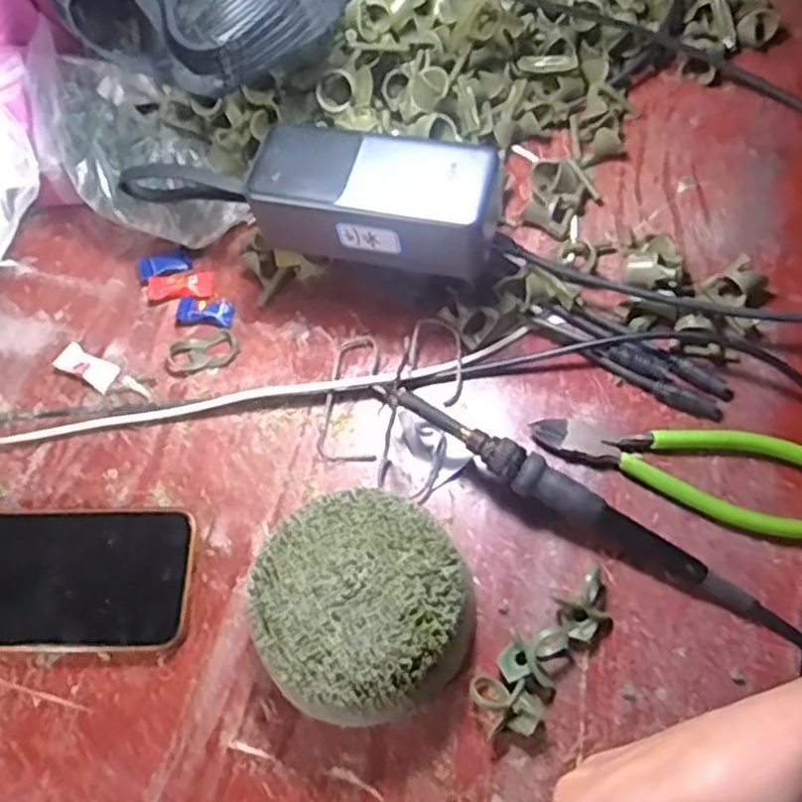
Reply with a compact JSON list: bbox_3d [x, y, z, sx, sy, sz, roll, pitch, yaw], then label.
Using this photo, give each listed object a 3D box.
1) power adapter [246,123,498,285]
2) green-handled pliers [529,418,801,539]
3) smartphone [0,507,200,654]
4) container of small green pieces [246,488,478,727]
[{"bbox_3d":[-0.014,-0.108,0.410,0.130,0.048,0.056,8,67,10],"label":"power adapter"},{"bbox_3d":[0.151,0.032,0.395,0.158,0.011,0.048,17,69,13],"label":"green-handled pliers"},{"bbox_3d":[-0.192,0.096,0.408,0.158,0.015,0.075,-1,66,6],"label":"smartphone"},{"bbox_3d":[-0.019,0.100,0.367,0.103,0.044,0.100,-2,65,5],"label":"container of small green pieces"}]

